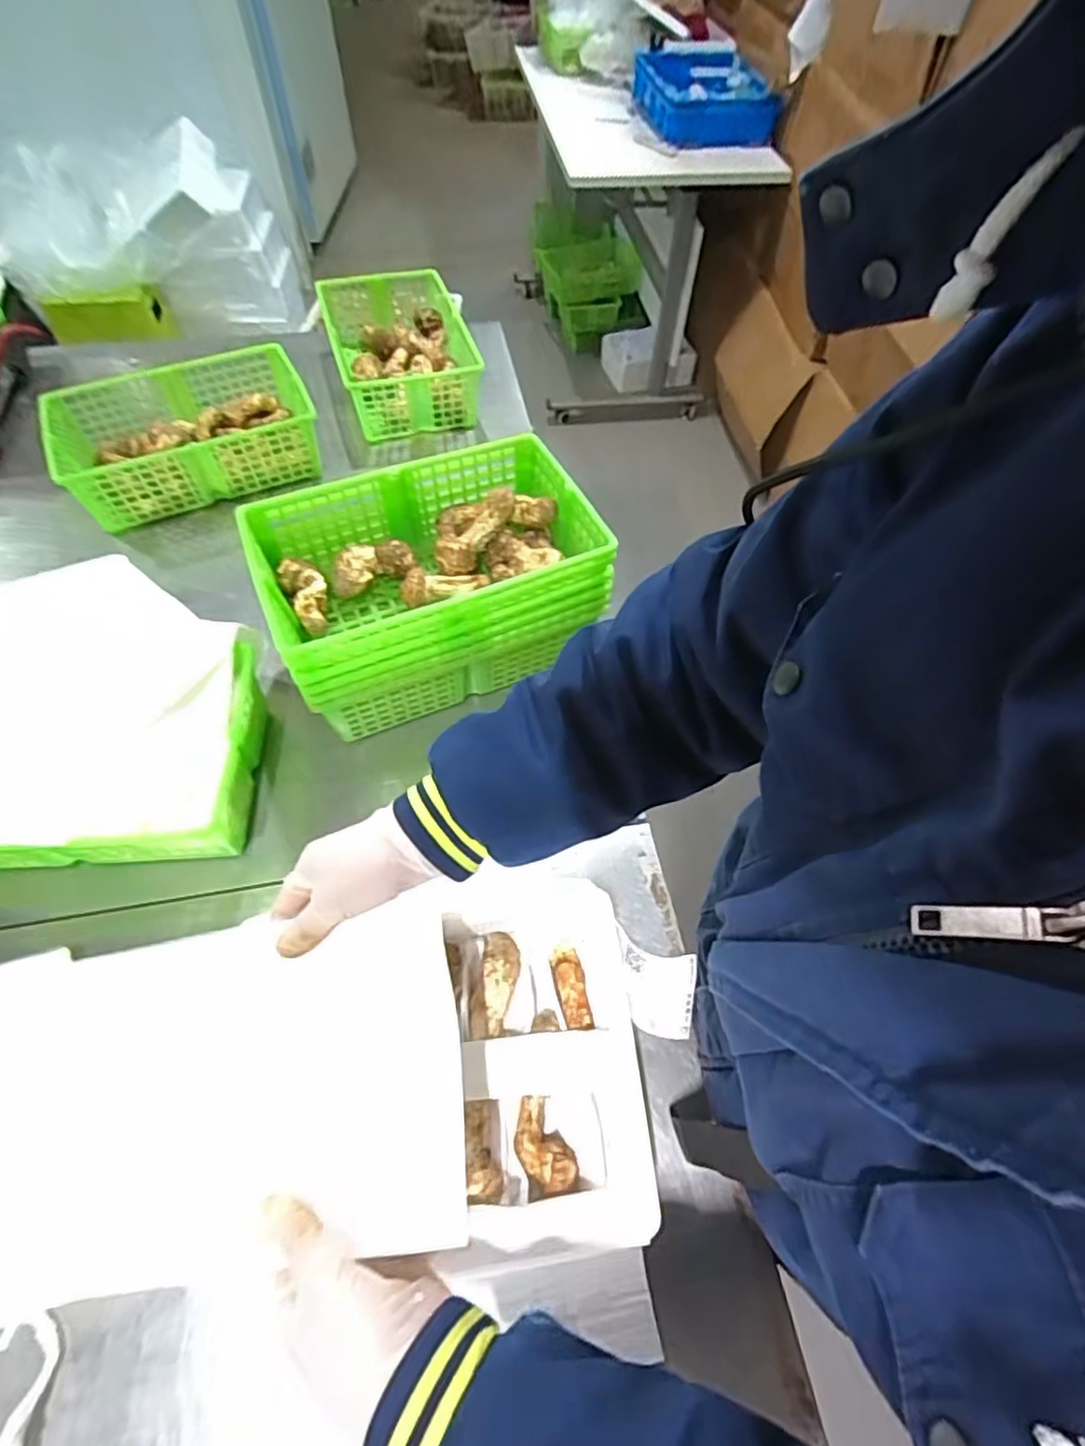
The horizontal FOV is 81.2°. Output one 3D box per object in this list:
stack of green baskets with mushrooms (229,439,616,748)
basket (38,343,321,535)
[{"bbox_3d":[-0.121,-0.150,0.707,0.333,0.177,0.215,-22,60,-15],"label":"stack of green baskets with mushrooms"},{"bbox_3d":[-0.503,-0.409,0.902,0.343,0.113,0.199,-20,59,-14],"label":"basket"}]

